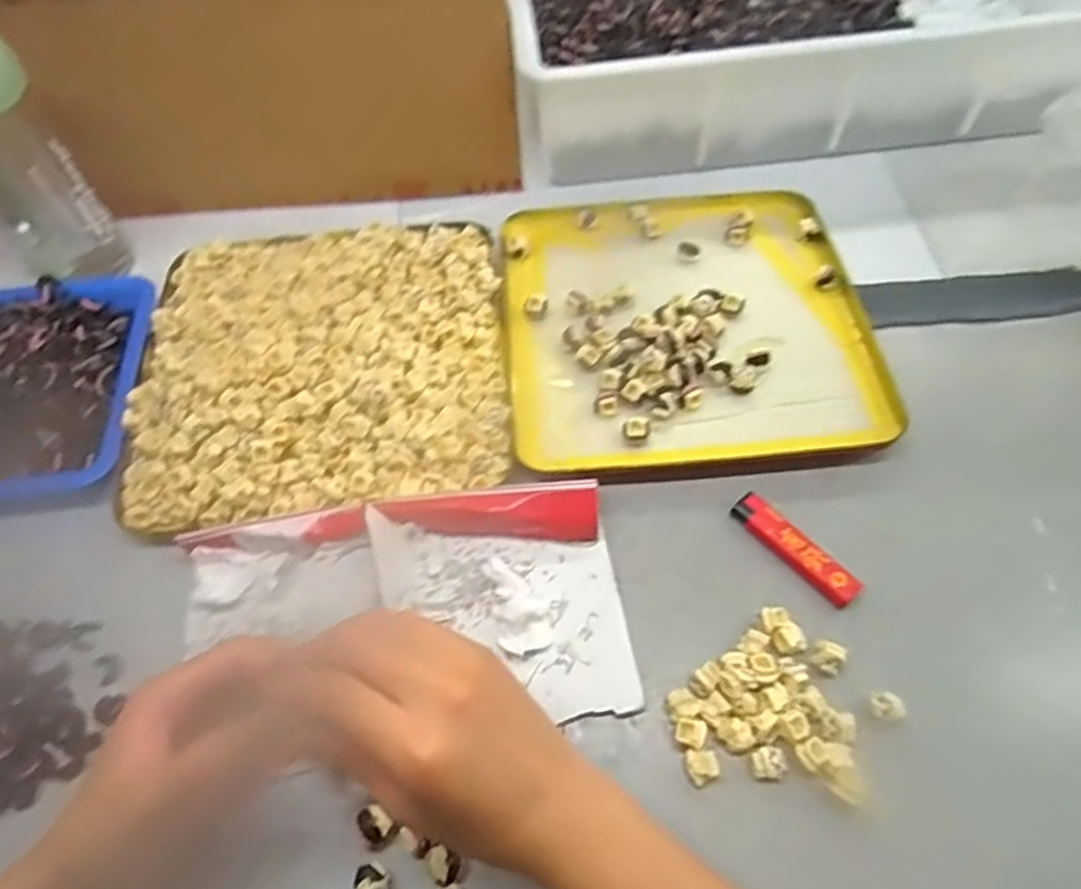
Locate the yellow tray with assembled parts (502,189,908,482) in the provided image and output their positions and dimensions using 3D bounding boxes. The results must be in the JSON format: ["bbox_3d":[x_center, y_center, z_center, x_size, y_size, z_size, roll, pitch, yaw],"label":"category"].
[{"bbox_3d":[0.099,-0.090,0.488,0.240,0.019,0.244,-8,58,-1],"label":"yellow tray with assembled parts"}]

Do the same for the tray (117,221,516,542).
[{"bbox_3d":[-0.146,-0.065,0.471,0.240,0.039,0.234,-9,58,-2],"label":"tray"}]

